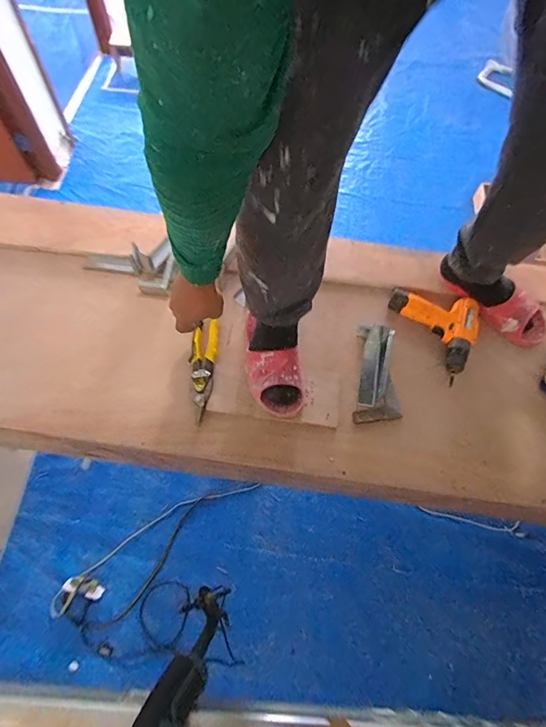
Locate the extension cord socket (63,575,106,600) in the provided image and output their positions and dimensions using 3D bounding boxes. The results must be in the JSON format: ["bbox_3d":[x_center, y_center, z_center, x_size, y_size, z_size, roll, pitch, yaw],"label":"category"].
[{"bbox_3d":[-0.596,0.707,1.294,0.118,0.029,0.050,15,65,4],"label":"extension cord socket"}]

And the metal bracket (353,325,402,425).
[{"bbox_3d":[0.218,0.015,0.881,0.097,0.042,0.229,1,65,-2],"label":"metal bracket"}]

